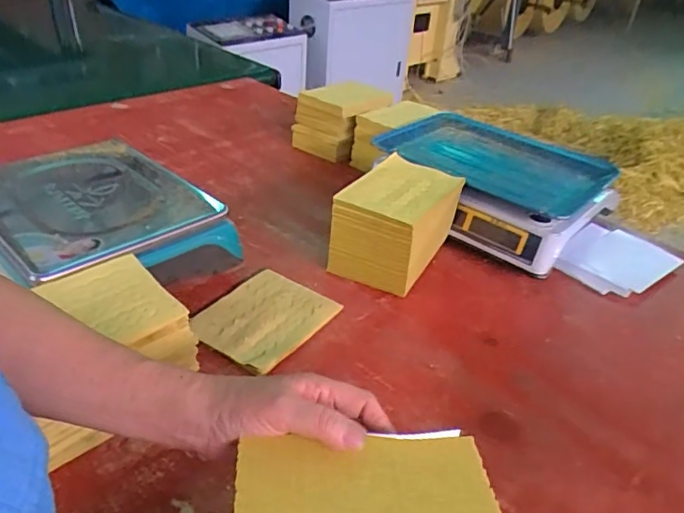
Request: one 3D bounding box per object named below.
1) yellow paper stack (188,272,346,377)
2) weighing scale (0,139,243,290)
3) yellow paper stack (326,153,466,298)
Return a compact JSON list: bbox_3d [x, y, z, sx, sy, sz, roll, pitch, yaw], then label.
[{"bbox_3d":[-0.091,0.070,0.631,0.124,0.008,0.154,25,38,28],"label":"yellow paper stack"},{"bbox_3d":[-0.306,-0.037,0.668,0.276,0.111,0.227,29,40,32],"label":"weighing scale"},{"bbox_3d":[0.076,-0.044,0.735,0.120,0.122,0.165,22,37,24],"label":"yellow paper stack"}]

